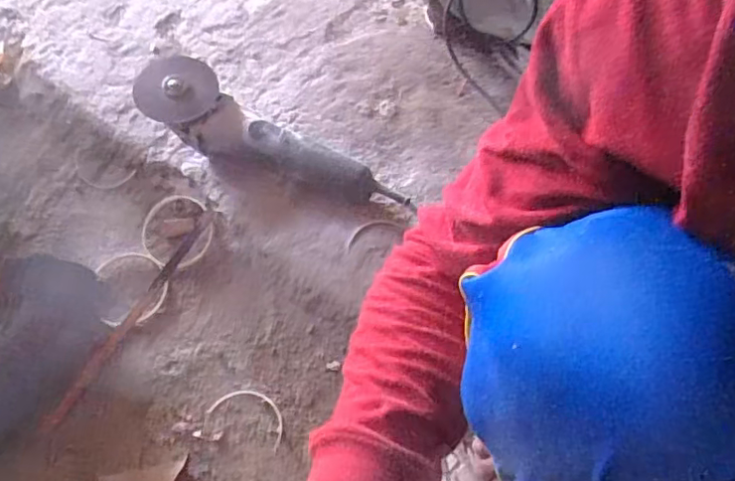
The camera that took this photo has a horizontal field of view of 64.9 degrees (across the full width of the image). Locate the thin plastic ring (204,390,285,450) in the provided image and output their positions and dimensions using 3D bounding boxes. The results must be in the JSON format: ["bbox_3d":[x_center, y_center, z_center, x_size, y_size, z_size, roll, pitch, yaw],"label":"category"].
[{"bbox_3d":[-0.122,0.183,0.615,0.086,0.004,0.044,27,65,13],"label":"thin plastic ring"}]

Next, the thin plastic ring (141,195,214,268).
[{"bbox_3d":[-0.234,-0.011,0.708,0.091,0.009,0.090,-2,77,8],"label":"thin plastic ring"}]

